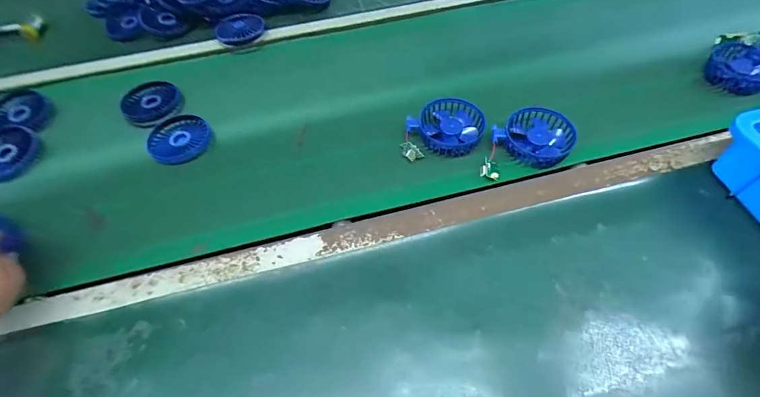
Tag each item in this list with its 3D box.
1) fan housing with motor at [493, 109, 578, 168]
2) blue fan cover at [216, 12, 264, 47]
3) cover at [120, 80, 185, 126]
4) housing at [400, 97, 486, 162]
[{"bbox_3d":[0.212,-0.084,0.514,0.091,0.023,0.091,-1,57,2],"label":"fan housing with motor"},{"bbox_3d":[-0.245,-0.298,0.668,0.085,0.014,0.067,-26,73,-14],"label":"blue fan cover"},{"bbox_3d":[-0.352,-0.149,0.581,0.097,0.018,0.086,39,66,24],"label":"cover"},{"bbox_3d":[0.086,-0.098,0.528,0.114,0.026,0.095,-5,57,-1],"label":"housing"}]

